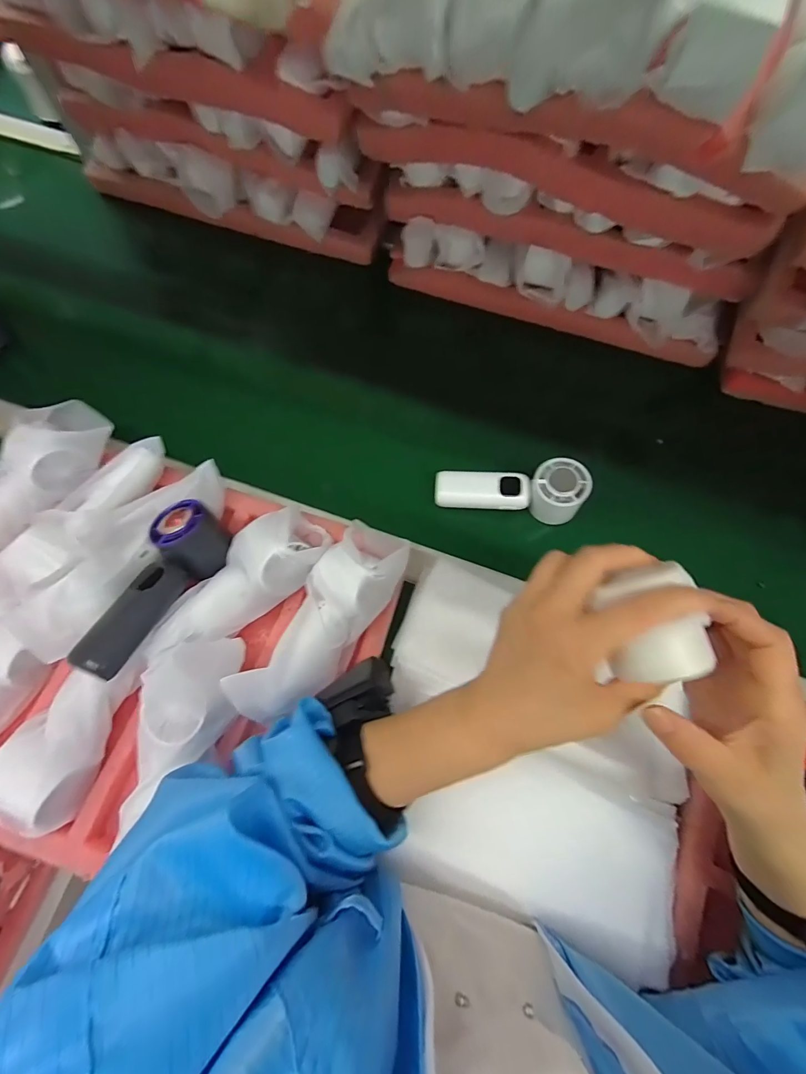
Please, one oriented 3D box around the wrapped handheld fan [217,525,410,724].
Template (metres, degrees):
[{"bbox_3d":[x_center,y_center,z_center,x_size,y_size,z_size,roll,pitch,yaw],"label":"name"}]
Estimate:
[{"bbox_3d":[-0.066,0.069,0.356,0.068,0.055,0.184,32,73,9],"label":"wrapped handheld fan"}]

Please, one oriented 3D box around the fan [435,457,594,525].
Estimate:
[{"bbox_3d":[0.114,-0.049,0.443,0.153,0.051,0.050,2,71,11],"label":"fan"}]

